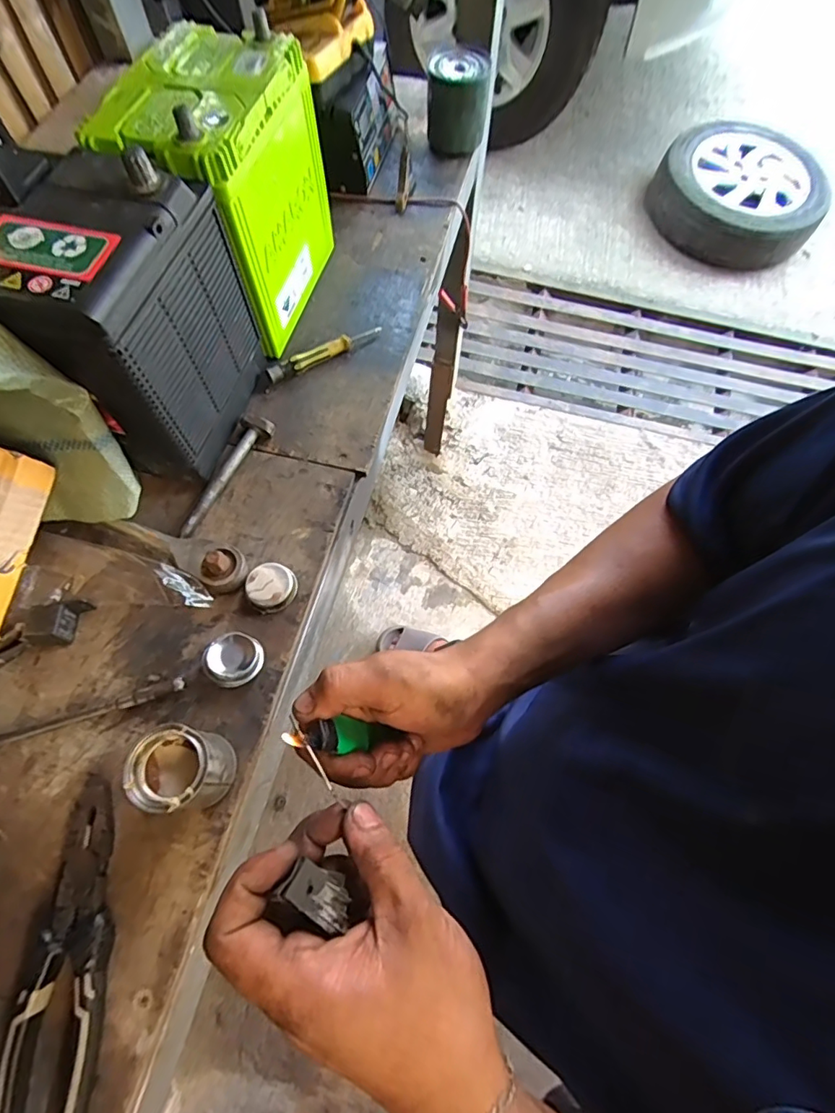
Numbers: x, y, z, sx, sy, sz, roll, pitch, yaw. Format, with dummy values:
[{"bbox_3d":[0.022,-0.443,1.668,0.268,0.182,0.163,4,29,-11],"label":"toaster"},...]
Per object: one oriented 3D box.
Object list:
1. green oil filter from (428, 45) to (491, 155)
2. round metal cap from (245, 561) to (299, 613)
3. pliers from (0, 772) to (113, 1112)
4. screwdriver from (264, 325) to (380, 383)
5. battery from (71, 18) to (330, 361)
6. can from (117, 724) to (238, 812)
[{"bbox_3d":[0.054,-0.610,0.693,0.078,0.083,0.074,6,66,2],"label":"green oil filter"},{"bbox_3d":[-0.128,0.026,0.459,0.041,0.015,0.041,0,66,0],"label":"round metal cap"},{"bbox_3d":[-0.230,0.262,0.348,0.053,0.021,0.205,-2,66,-1],"label":"pliers"},{"bbox_3d":[-0.099,-0.225,0.564,0.135,0.016,0.017,-33,70,-14],"label":"screwdriver"},{"bbox_3d":[-0.186,-0.354,0.521,0.129,0.198,0.195,15,67,6],"label":"battery"},{"bbox_3d":[-0.167,0.153,0.374,0.052,0.066,0.053,0,66,0],"label":"can"}]

